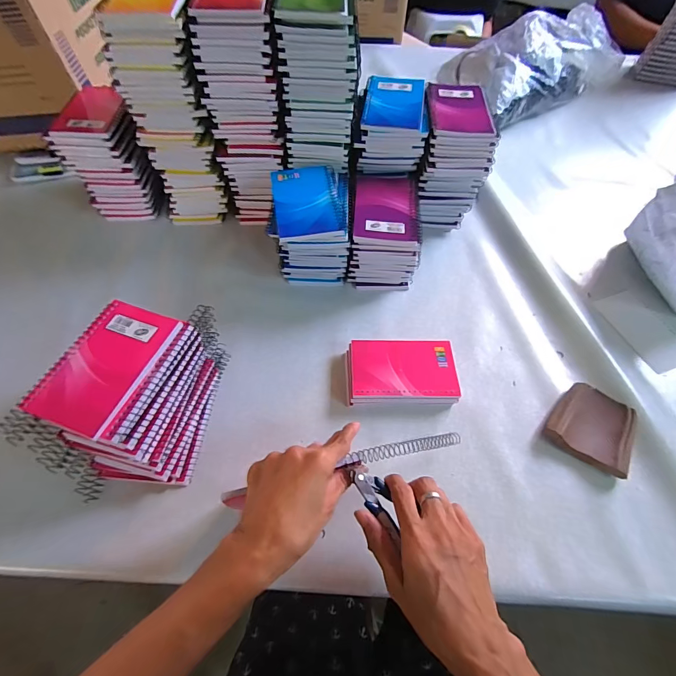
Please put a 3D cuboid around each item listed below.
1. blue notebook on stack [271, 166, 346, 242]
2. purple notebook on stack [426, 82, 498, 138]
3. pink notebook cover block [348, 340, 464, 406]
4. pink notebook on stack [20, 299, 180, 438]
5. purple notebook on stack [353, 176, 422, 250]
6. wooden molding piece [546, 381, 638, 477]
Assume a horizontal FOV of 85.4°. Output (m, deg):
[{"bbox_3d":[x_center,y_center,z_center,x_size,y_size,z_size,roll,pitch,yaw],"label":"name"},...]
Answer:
[{"bbox_3d":[-0.040,-0.180,0.481,0.086,0.014,0.123,-7,58,-5],"label":"blue notebook on stack"},{"bbox_3d":[0.173,-0.325,0.514,0.087,0.008,0.119,3,57,0],"label":"purple notebook on stack"},{"bbox_3d":[0.079,0.044,0.463,0.135,0.033,0.087,1,57,0],"label":"pink notebook cover block"},{"bbox_3d":[-0.220,0.023,0.350,0.083,0.008,0.129,20,59,12],"label":"pink notebook on stack"},{"bbox_3d":[0.067,-0.175,0.500,0.086,0.018,0.131,6,57,2],"label":"purple notebook on stack"},{"bbox_3d":[0.302,0.105,0.429,0.087,0.023,0.087,36,64,20],"label":"wooden molding piece"}]

